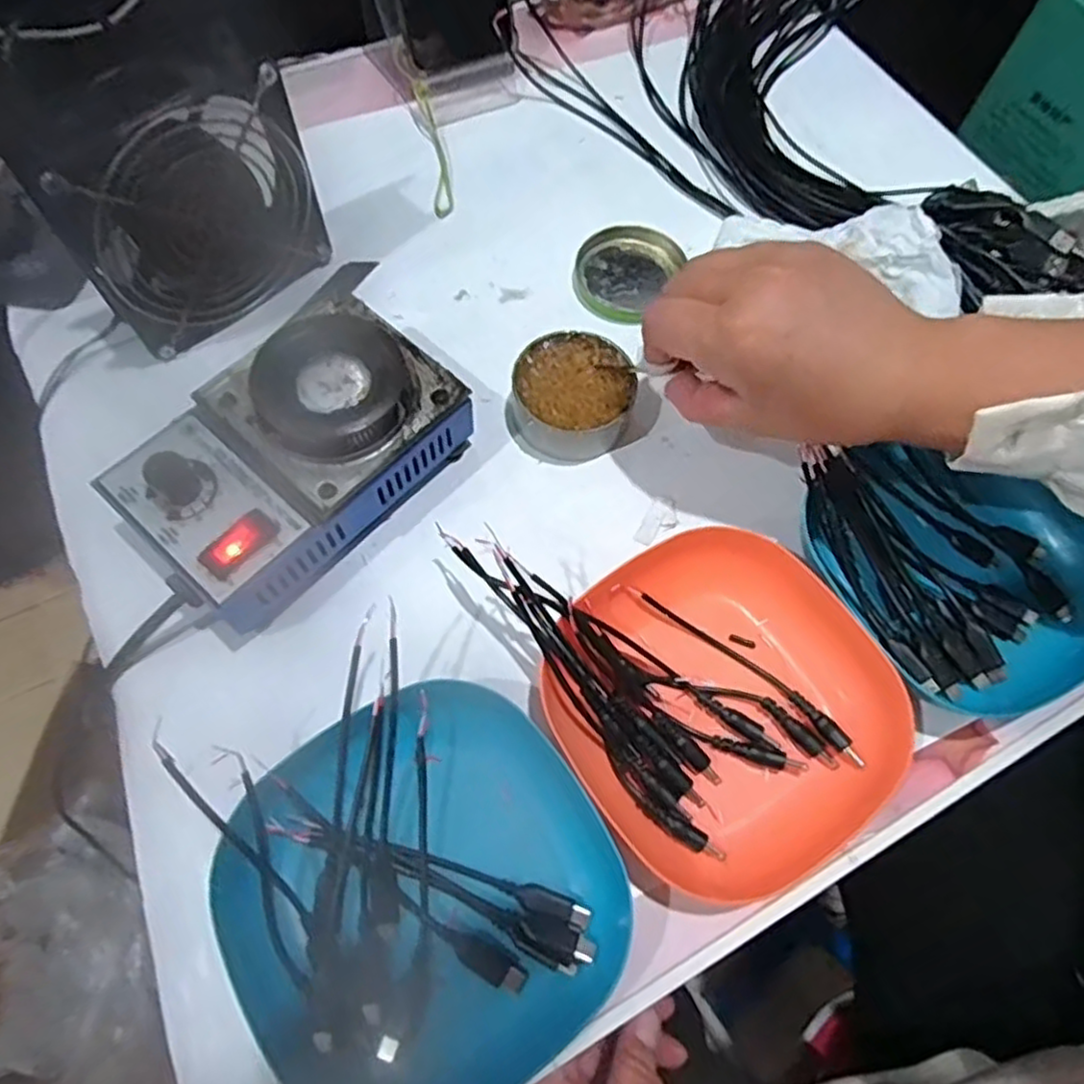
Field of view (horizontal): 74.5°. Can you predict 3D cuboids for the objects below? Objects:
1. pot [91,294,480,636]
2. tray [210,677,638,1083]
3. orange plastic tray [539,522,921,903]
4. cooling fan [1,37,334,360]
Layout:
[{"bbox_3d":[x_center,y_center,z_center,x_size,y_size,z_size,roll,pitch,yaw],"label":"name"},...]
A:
[{"bbox_3d":[-0.116,-0.042,0.338,0.099,0.057,0.154,40,70,15],"label":"pot"},{"bbox_3d":[-0.045,0.136,0.275,0.140,0.031,0.140,-34,70,-14],"label":"tray"},{"bbox_3d":[0.079,0.070,0.313,0.135,0.023,0.143,-34,70,-15],"label":"orange plastic tray"},{"bbox_3d":[-0.177,-0.169,0.358,0.043,0.121,0.122,41,70,15],"label":"cooling fan"}]

